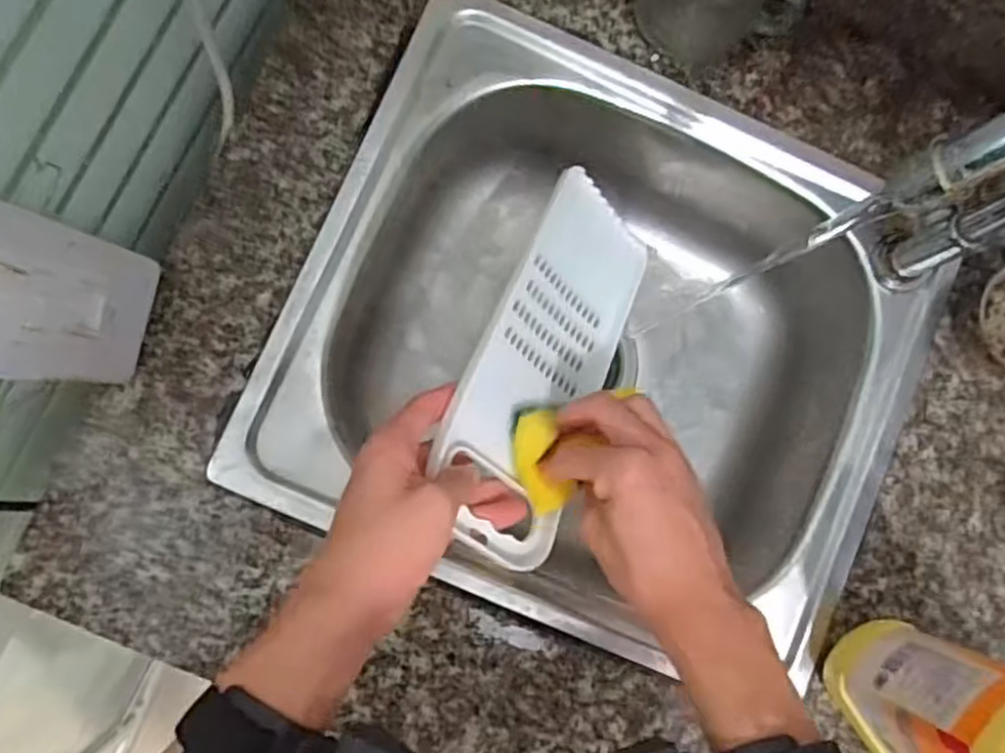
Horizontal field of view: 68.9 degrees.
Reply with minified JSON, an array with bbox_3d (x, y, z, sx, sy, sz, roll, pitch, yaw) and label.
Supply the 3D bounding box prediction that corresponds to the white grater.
[{"bbox_3d":[0.029,-0.012,0.464,0.096,0.015,0.252,40,59,-30],"label":"white grater"}]

